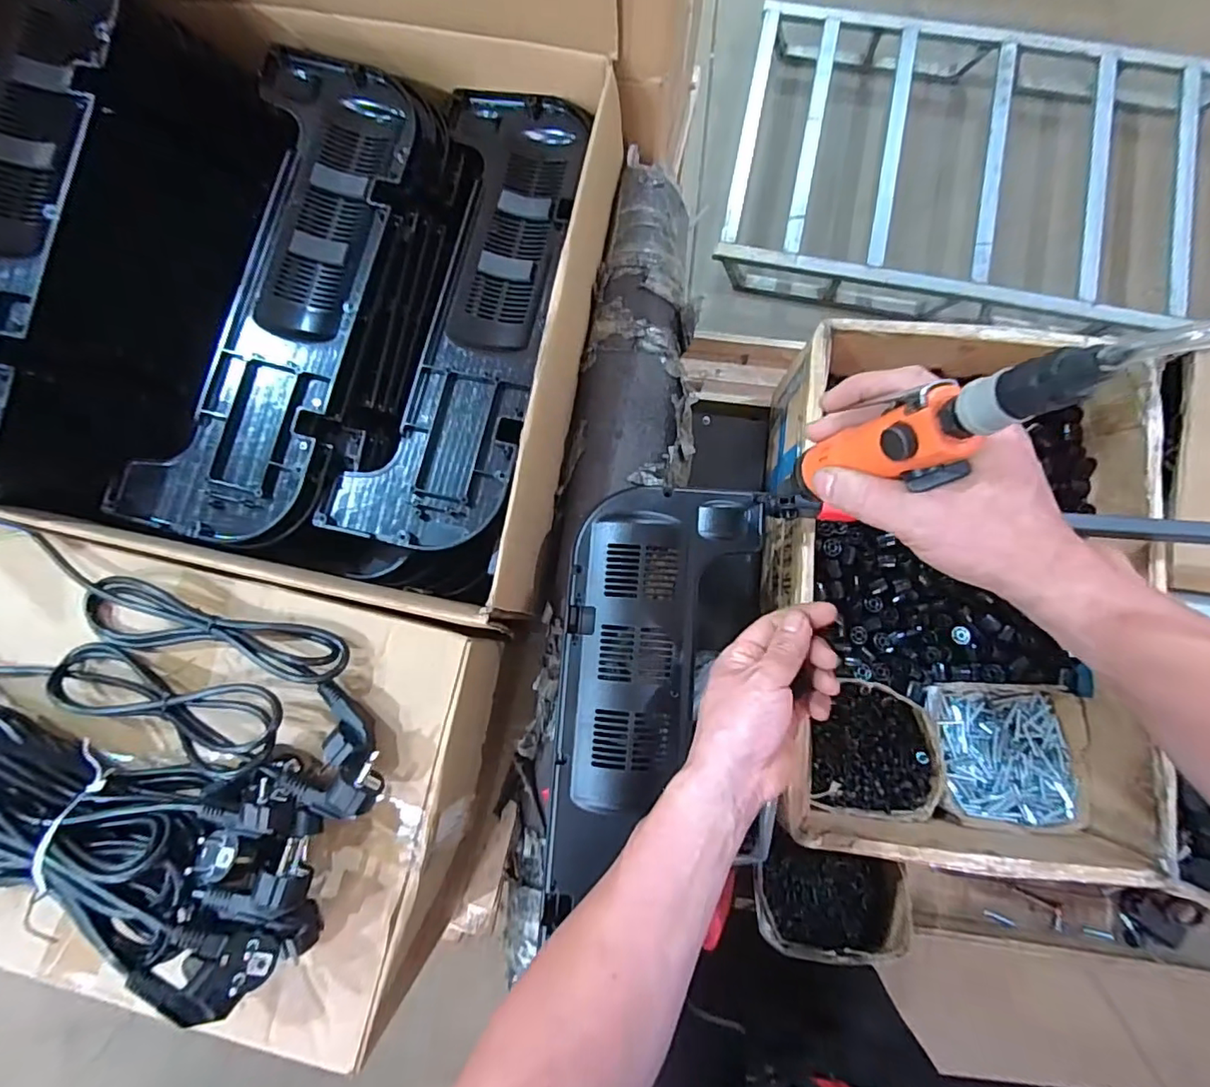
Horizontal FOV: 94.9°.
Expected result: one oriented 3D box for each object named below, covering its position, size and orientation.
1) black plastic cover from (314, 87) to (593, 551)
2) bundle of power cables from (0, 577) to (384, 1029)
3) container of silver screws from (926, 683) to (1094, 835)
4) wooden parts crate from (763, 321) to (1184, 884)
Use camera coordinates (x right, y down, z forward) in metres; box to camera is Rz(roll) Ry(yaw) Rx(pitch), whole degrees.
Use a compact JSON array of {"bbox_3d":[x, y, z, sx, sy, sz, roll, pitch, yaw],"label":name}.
[{"bbox_3d":[-0.128,-0.230,0.552,0.167,0.027,0.488,14,82,5],"label":"black plastic cover"},{"bbox_3d":[-0.434,0.165,0.439,0.512,0.064,0.269,10,82,4],"label":"bundle of power cables"},{"bbox_3d":[0.432,0.230,0.613,0.154,0.056,0.146,4,82,3],"label":"container of silver screws"},{"bbox_3d":[0.359,0.043,0.596,0.341,0.146,0.512,6,82,4],"label":"wooden parts crate"}]

